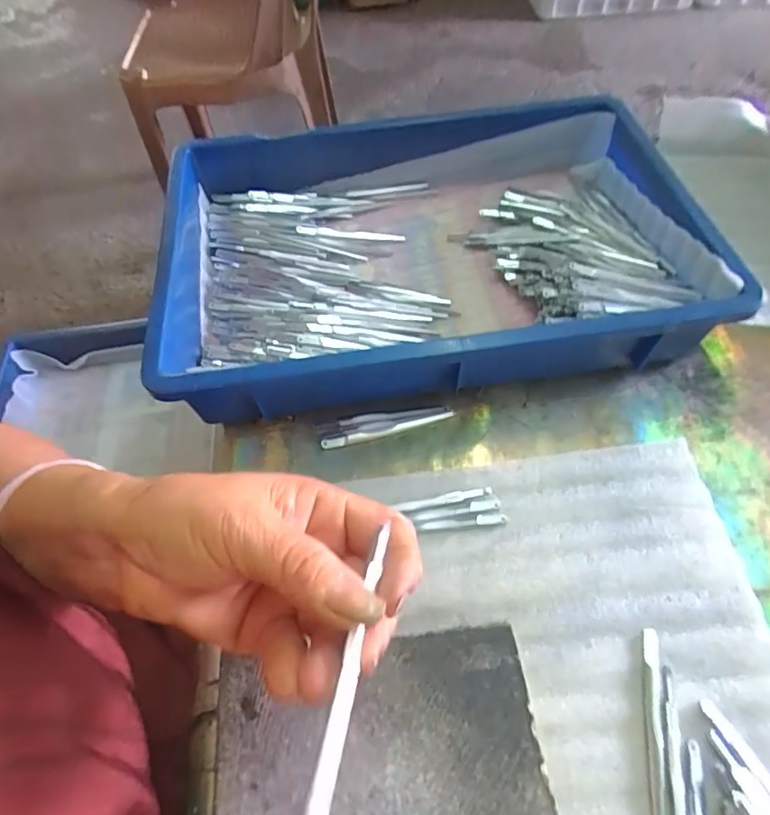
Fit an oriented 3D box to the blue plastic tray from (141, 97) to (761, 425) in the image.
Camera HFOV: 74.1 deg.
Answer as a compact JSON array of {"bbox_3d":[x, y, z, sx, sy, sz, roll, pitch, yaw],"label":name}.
[{"bbox_3d":[0.026,-0.139,0.435,0.412,0.074,0.282,-6,57,-4],"label":"blue plastic tray"}]

